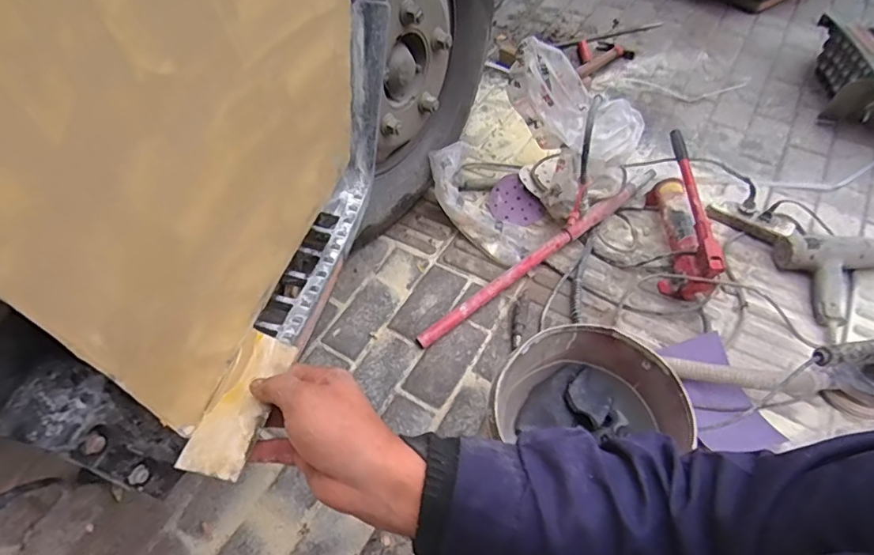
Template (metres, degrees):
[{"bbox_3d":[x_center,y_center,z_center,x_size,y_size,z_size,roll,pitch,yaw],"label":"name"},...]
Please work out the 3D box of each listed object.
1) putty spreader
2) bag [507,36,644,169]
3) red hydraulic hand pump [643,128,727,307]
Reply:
[{"bbox_3d":[-0.167,0.105,0.434,0.065,0.006,0.127,0,53,29],"label":"putty spreader"},{"bbox_3d":[0.289,-0.345,1.075,0.342,0.140,0.141,31,57,-12],"label":"bag"},{"bbox_3d":[0.530,-0.141,1.113,0.086,0.148,0.396,3,55,5],"label":"red hydraulic hand pump"}]

